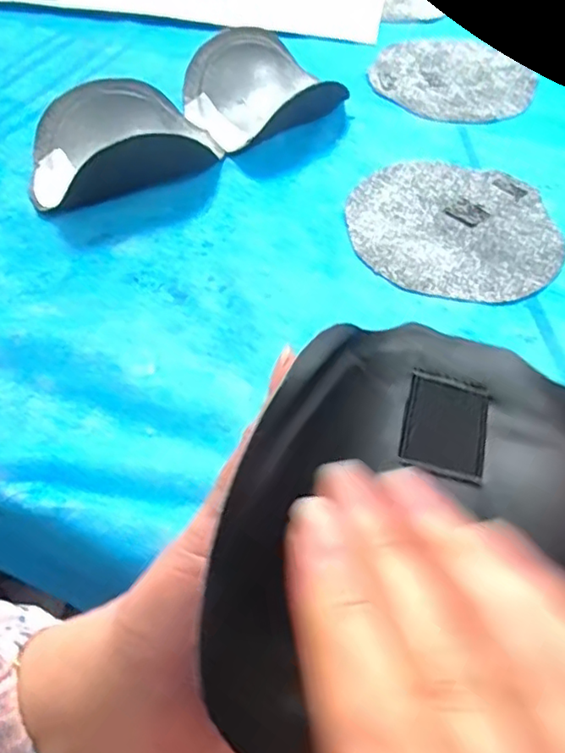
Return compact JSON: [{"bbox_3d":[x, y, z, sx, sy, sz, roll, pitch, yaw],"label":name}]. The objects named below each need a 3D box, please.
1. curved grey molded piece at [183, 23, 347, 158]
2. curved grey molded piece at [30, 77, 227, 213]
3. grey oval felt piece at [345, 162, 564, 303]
[{"bbox_3d":[-0.015,-0.234,0.479,0.127,0.043,0.108,-36,61,-23],"label":"curved grey molded piece"},{"bbox_3d":[-0.119,-0.171,0.431,0.144,0.044,0.097,-24,57,-17],"label":"curved grey molded piece"},{"bbox_3d":[0.119,-0.107,0.417,0.141,0.005,0.141,3,54,2],"label":"grey oval felt piece"}]

